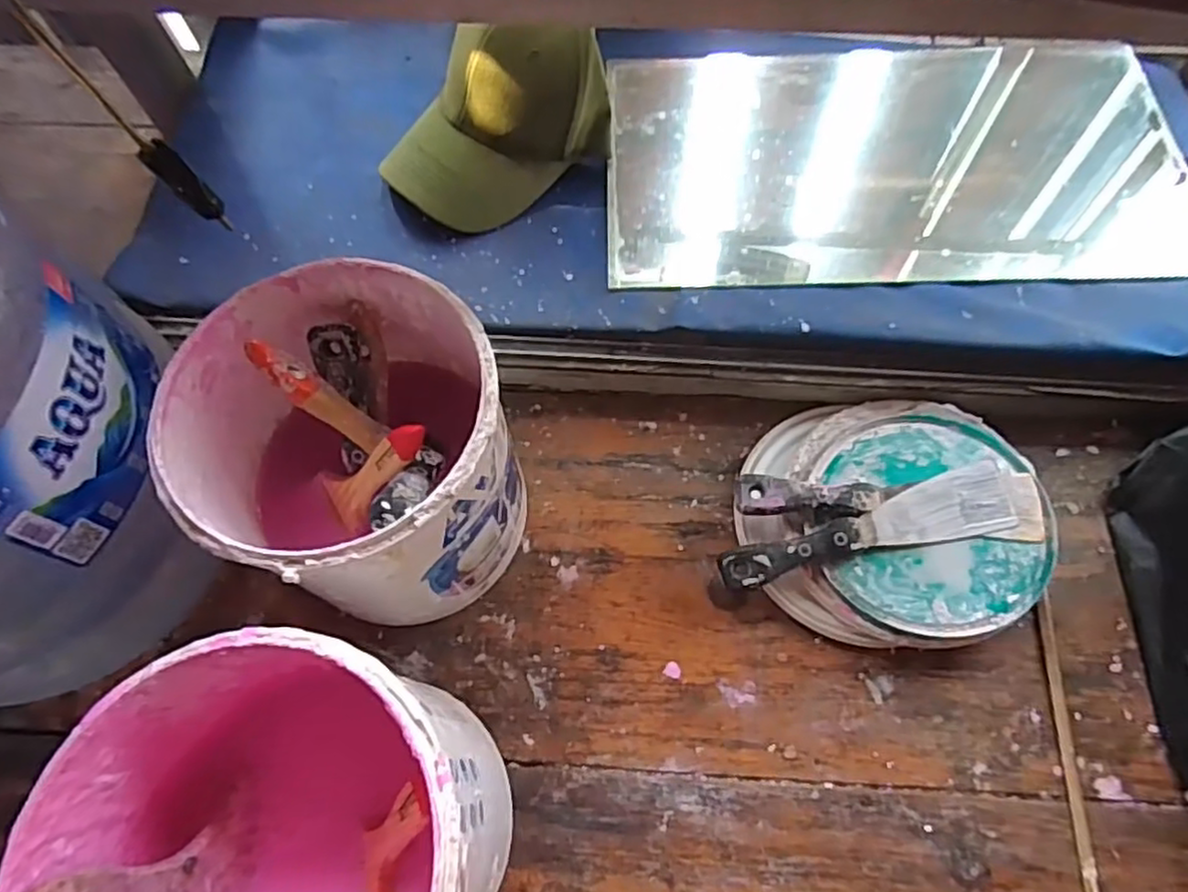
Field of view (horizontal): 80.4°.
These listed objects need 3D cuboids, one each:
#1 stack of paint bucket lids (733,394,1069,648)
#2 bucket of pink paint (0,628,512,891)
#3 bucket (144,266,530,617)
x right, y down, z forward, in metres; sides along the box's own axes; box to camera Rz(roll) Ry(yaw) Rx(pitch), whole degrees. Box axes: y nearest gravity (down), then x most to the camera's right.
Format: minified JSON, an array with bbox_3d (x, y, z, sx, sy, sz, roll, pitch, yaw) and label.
[{"bbox_3d":[0.212,0.049,0.501,0.198,0.037,0.178,11,70,5],"label":"stack of paint bucket lids"},{"bbox_3d":[-0.142,0.195,0.350,0.176,0.168,0.175,0,69,1],"label":"bucket of pink paint"},{"bbox_3d":[-0.142,0.007,0.452,0.179,0.181,0.177,-1,66,2],"label":"bucket"}]

